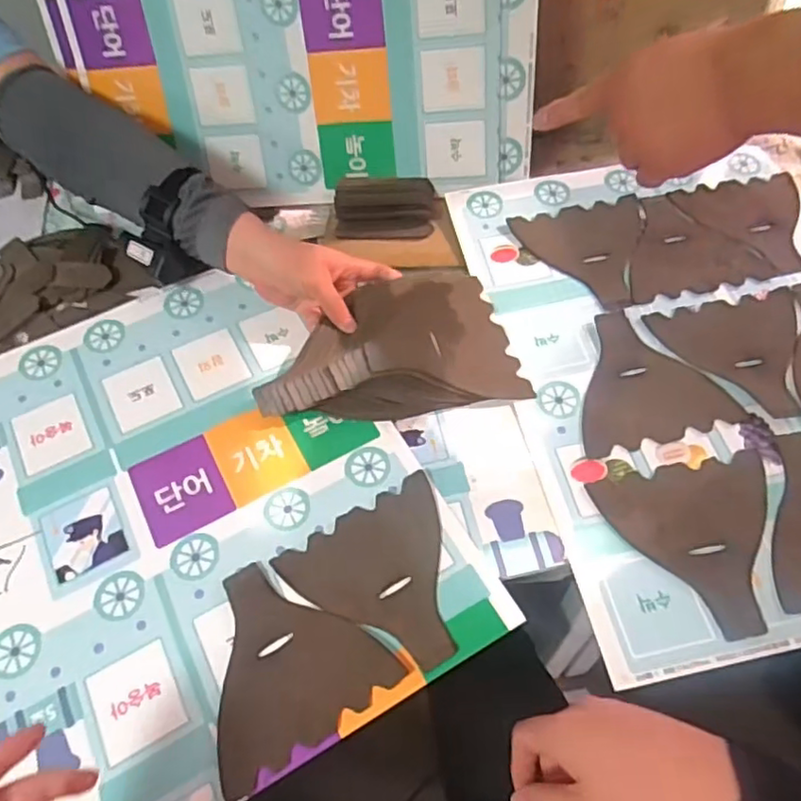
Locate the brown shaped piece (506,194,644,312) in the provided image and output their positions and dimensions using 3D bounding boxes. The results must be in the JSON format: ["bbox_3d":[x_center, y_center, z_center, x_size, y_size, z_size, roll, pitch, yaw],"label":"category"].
[{"bbox_3d":[0.210,-0.157,0.678,0.144,0.008,0.146,-12,57,-4],"label":"brown shaped piece"}]

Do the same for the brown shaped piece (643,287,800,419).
[{"bbox_3d":[0.332,-0.043,0.604,0.142,0.008,0.135,-11,57,-3],"label":"brown shaped piece"}]

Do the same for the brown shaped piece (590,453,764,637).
[{"bbox_3d":[0.247,0.115,0.506,0.142,0.004,0.141,-10,57,-2],"label":"brown shaped piece"}]

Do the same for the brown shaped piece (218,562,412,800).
[{"bbox_3d":[-0.091,0.192,0.483,0.139,0.006,0.139,-29,59,-14],"label":"brown shaped piece"}]

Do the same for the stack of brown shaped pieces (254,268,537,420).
[{"bbox_3d":[-0.012,-0.057,0.615,0.239,0.040,0.143,-9,57,-1],"label":"stack of brown shaped pieces"}]

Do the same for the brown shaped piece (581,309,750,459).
[{"bbox_3d":[0.226,-0.023,0.594,0.141,0.007,0.141,-11,59,-3],"label":"brown shaped piece"}]

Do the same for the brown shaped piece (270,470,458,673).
[{"bbox_3d":[-0.008,0.145,0.506,0.139,0.004,0.141,-28,59,-13],"label":"brown shaped piece"}]

